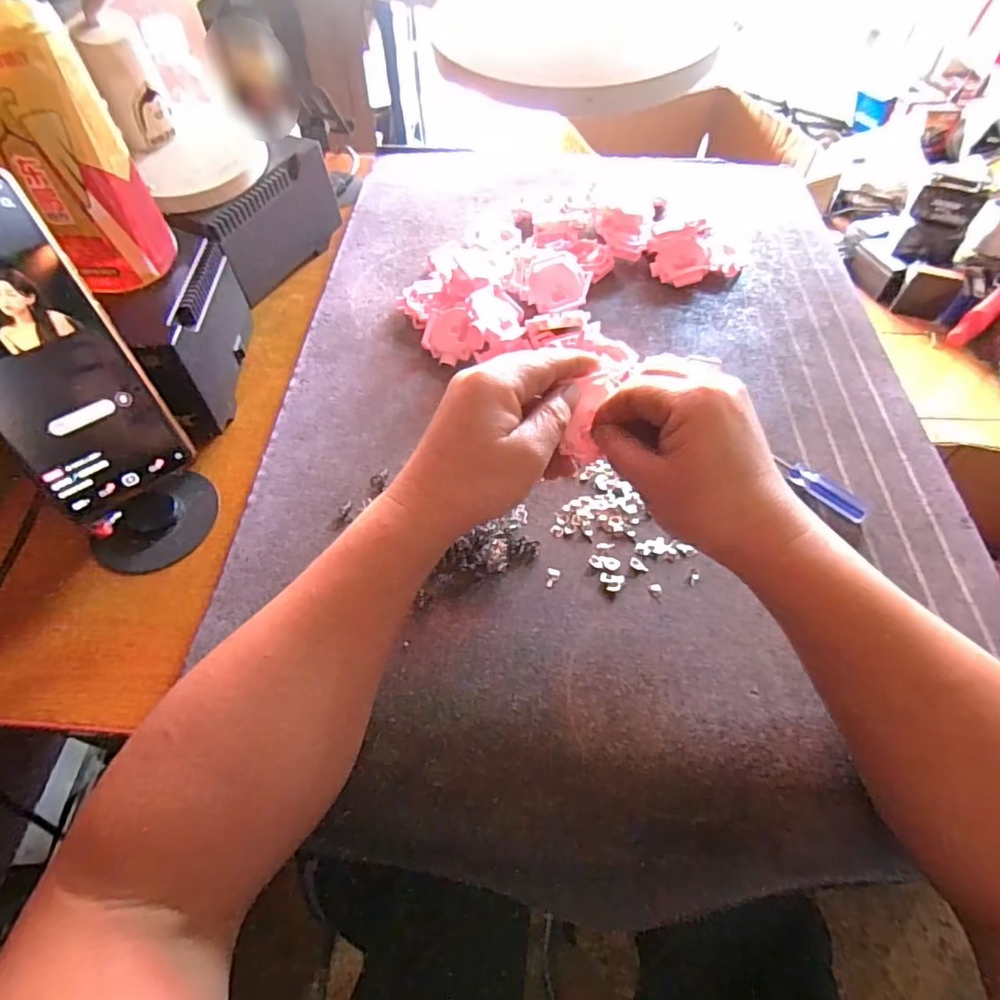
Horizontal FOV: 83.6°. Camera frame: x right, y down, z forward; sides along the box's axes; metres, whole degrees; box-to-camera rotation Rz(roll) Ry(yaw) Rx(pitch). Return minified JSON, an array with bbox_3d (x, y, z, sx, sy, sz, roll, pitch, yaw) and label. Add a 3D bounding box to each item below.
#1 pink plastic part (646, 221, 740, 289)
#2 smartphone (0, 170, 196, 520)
[{"bbox_3d":[0.187,-0.231,0.527,0.085,0.039,0.056,-4,56,-2],"label":"pink plastic part"},{"bbox_3d":[-0.238,-0.073,0.293,0.074,0.162,0.007,-33,34,-23],"label":"smartphone"}]

